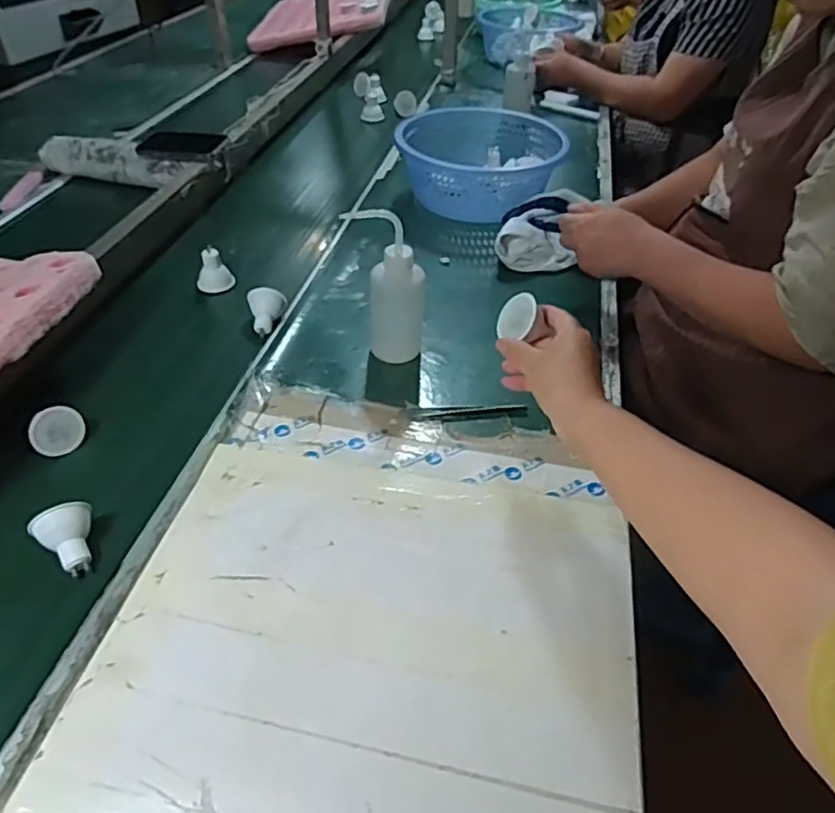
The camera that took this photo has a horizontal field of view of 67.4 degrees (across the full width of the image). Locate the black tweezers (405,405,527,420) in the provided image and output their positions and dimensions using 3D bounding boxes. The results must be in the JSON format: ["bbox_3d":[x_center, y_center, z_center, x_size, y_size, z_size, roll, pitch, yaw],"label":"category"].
[{"bbox_3d":[0.053,0.004,0.673,0.126,0.004,0.020,-3,43,-5],"label":"black tweezers"}]

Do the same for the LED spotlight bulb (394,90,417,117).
[{"bbox_3d":[-0.026,-0.665,1.374,0.046,0.037,0.049,-6,43,-7],"label":"LED spotlight bulb"}]

